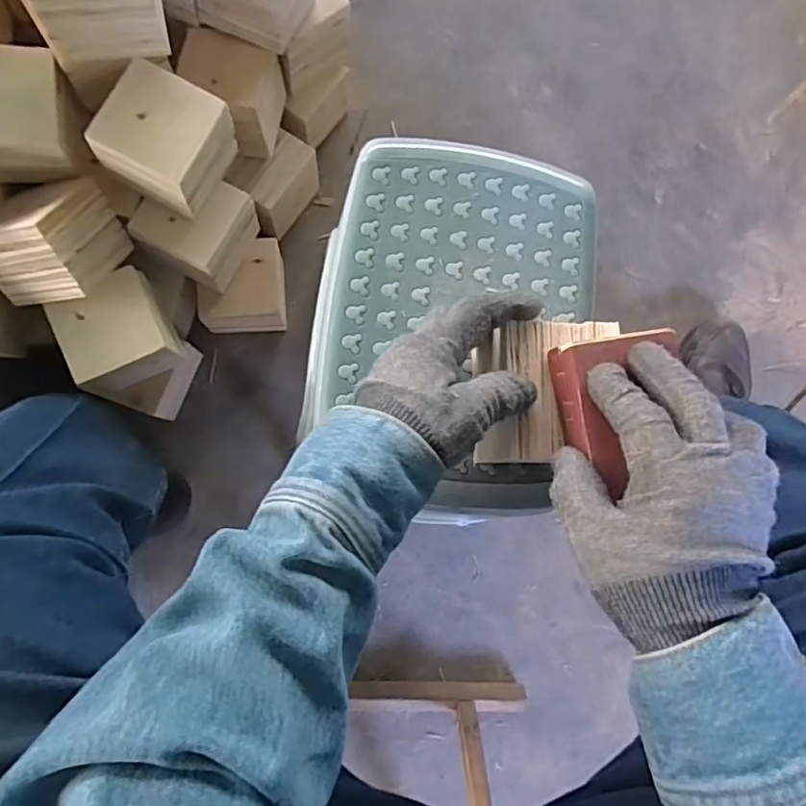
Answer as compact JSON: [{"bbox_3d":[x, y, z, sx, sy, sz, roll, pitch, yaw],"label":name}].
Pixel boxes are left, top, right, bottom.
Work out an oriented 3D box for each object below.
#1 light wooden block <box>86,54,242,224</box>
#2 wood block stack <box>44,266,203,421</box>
[{"bbox_3d":[-0.232,-0.254,0.570,0.102,0.075,0.102,28,81,-2],"label":"light wooden block"},{"bbox_3d":[-0.297,-0.052,0.660,0.105,0.149,0.134,-28,87,-8],"label":"wood block stack"}]

